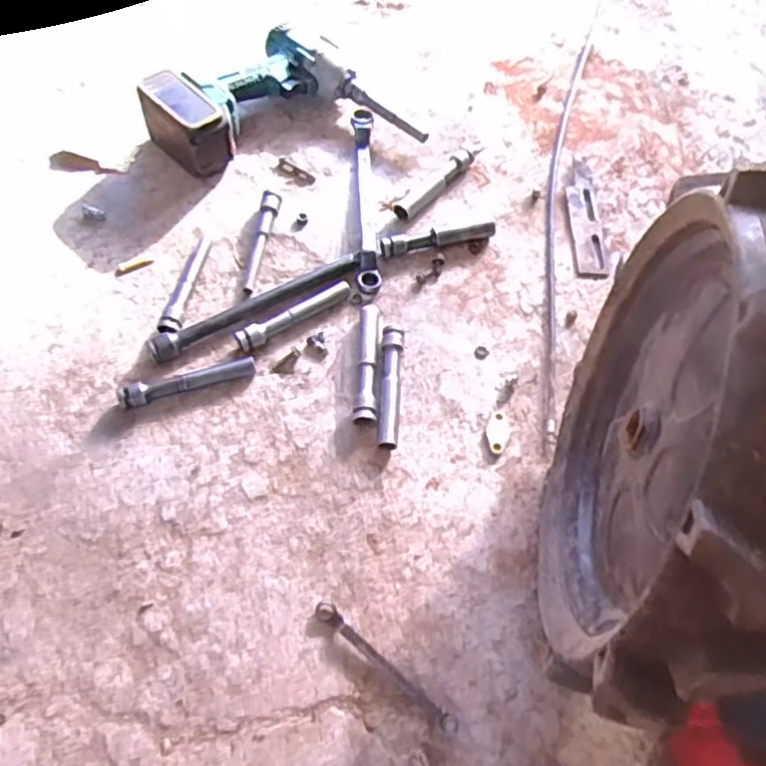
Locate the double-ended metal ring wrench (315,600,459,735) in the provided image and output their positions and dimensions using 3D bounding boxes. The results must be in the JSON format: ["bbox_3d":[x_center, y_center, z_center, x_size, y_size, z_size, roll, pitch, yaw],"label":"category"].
[{"bbox_3d":[0.002,0.220,0.510,0.139,0.011,0.015,38,65,17],"label":"double-ended metal ring wrench"}]

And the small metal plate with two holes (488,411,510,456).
[{"bbox_3d":[0.109,0.047,0.618,0.019,0.008,0.044,11,61,3],"label":"small metal plate with two holes"}]

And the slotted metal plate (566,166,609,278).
[{"bbox_3d":[0.236,-0.189,0.758,0.037,0.005,0.160,2,61,-2],"label":"slotted metal plate"}]

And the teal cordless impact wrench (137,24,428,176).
[{"bbox_3d":[-0.114,-0.313,0.763,0.237,0.072,0.246,40,66,18],"label":"teal cordless impact wrench"}]

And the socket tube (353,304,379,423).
[{"bbox_3d":[-0.015,-0.021,0.640,0.020,0.018,0.129,3,61,-1],"label":"socket tube"}]

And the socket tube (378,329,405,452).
[{"bbox_3d":[0.007,0.002,0.627,0.020,0.016,0.130,5,61,0],"label":"socket tube"}]

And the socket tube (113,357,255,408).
[{"bbox_3d":[-0.183,-0.001,0.615,0.125,0.023,0.018,-18,63,-12],"label":"socket tube"}]

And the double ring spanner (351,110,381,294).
[{"bbox_3d":[-0.020,-0.212,0.740,0.024,0.021,0.256,-1,61,-4],"label":"double ring spanner"}]

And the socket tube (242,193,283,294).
[{"bbox_3d":[-0.130,-0.156,0.704,0.023,0.019,0.133,6,61,0],"label":"socket tube"}]

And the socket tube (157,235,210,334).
[{"bbox_3d":[-0.205,-0.105,0.677,0.023,0.013,0.133,7,61,1],"label":"socket tube"}]

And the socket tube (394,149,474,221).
[{"bbox_3d":[0.061,-0.231,0.755,0.022,0.019,0.137,38,66,17],"label":"socket tube"}]

